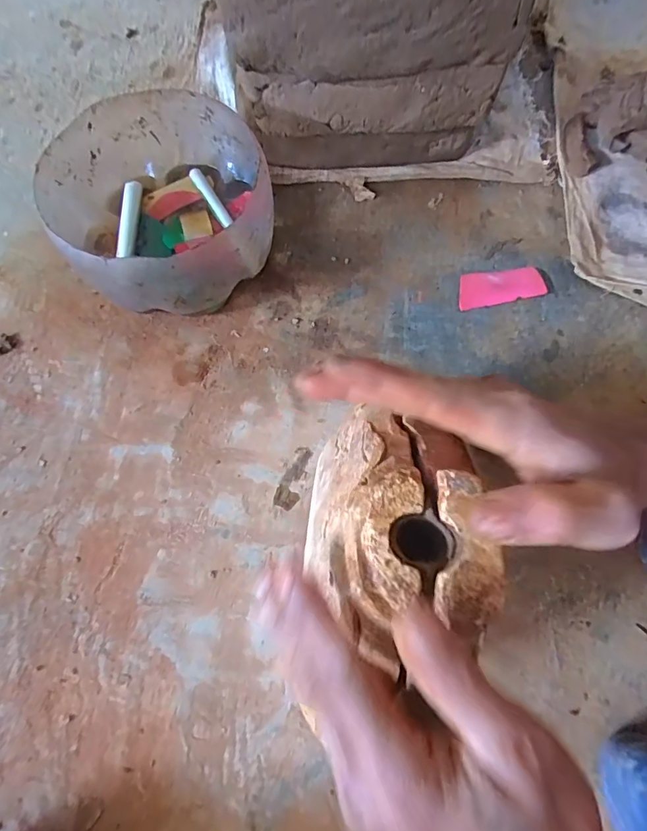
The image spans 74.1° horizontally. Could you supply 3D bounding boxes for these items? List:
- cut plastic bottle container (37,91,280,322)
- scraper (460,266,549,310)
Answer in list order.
[{"bbox_3d":[-0.176,-0.238,0.509,0.230,0.128,0.244,0,70,0],"label":"cut plastic bottle container"},{"bbox_3d":[0.222,-0.162,0.537,0.110,0.009,0.045,-9,70,-3],"label":"scraper"}]

